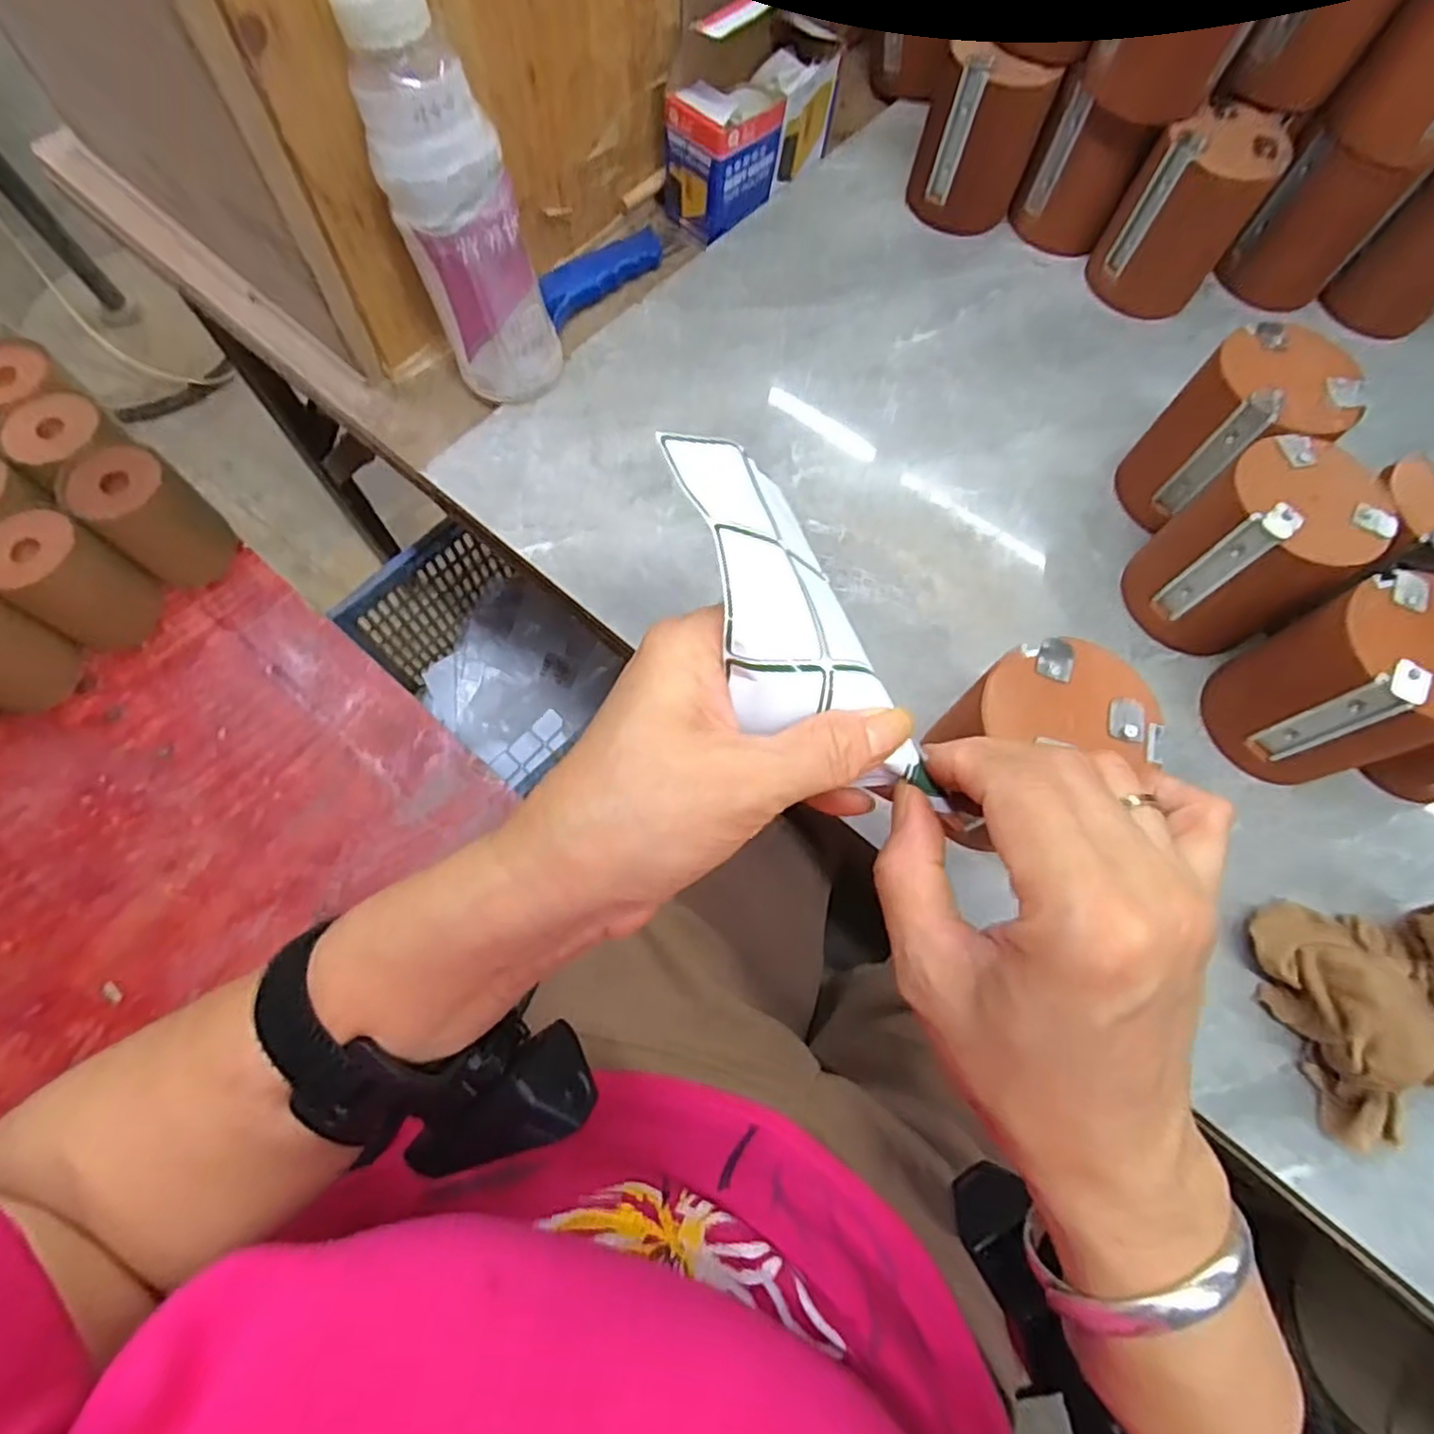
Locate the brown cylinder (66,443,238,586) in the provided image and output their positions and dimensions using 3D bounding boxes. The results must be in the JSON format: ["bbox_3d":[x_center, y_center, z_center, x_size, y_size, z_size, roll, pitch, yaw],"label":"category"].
[{"bbox_3d":[-0.528,-0.187,0.673,0.082,0.104,0.083,33,73,9],"label":"brown cylinder"}]

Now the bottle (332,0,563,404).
[{"bbox_3d":[-0.137,-0.267,0.393,0.067,0.192,0.062,-21,73,-9],"label":"bottle"}]

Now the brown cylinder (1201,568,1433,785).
[{"bbox_3d":[0.324,-0.015,0.368,0.077,0.101,0.077,-16,72,-8],"label":"brown cylinder"}]

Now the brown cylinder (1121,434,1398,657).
[{"bbox_3d":[0.291,-0.091,0.397,0.078,0.102,0.076,1,71,-2],"label":"brown cylinder"}]

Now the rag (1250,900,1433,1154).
[{"bbox_3d":[0.311,0.144,0.340,0.080,0.052,0.106,3,71,-1],"label":"rag"}]

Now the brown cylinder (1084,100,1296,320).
[{"bbox_3d":[0.322,-0.348,0.495,0.076,0.102,0.083,31,72,8],"label":"brown cylinder"}]

